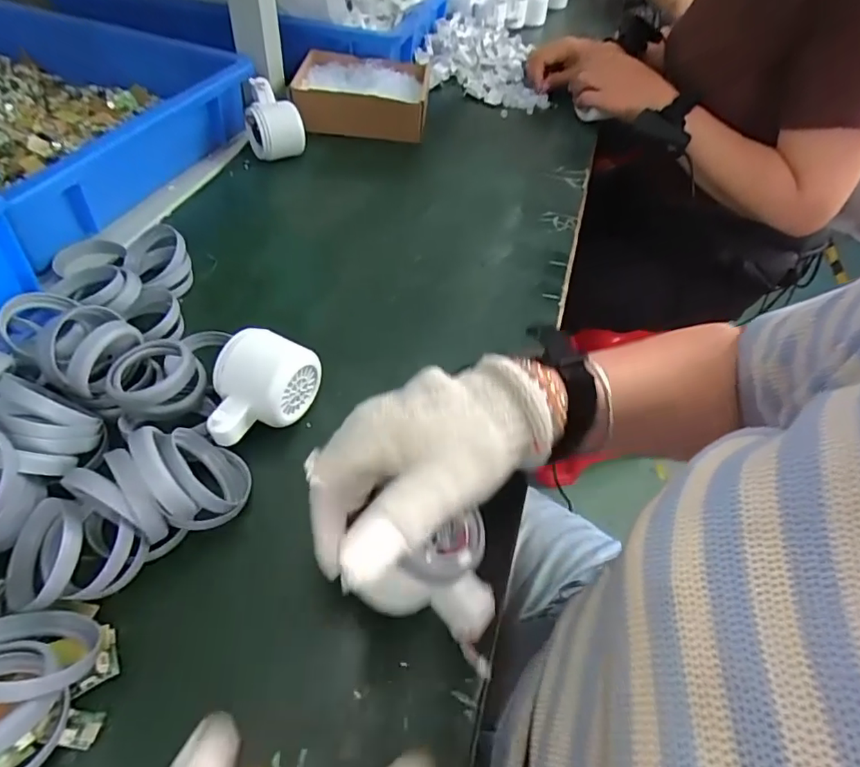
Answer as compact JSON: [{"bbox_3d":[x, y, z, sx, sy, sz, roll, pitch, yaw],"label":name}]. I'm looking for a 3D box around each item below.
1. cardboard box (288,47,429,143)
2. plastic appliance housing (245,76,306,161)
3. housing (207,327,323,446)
[{"bbox_3d":[-0.092,-0.388,0.723,0.174,0.058,0.147,6,49,-1],"label":"cardboard box"},{"bbox_3d":[-0.181,-0.304,0.629,0.059,0.077,0.063,-20,54,-22],"label":"plastic appliance housing"},{"bbox_3d":[-0.119,0.004,0.368,0.055,0.057,0.084,40,55,21],"label":"housing"}]

